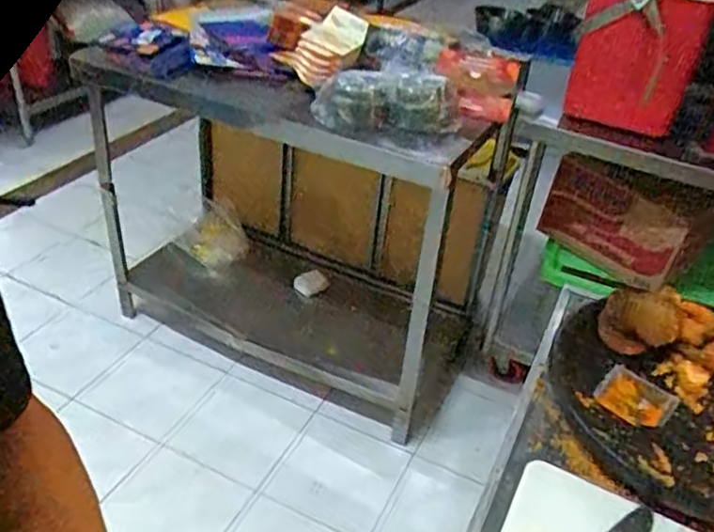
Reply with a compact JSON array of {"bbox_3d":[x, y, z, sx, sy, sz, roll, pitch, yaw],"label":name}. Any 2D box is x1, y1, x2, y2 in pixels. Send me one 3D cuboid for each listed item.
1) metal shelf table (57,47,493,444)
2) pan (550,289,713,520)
[{"bbox_3d":[-0.181,-0.170,1.897,1.075,0.881,0.635,25,40,26],"label":"metal shelf table"},{"bbox_3d":[0.430,0.165,0.863,0.350,0.074,0.338,11,36,8],"label":"pan"}]

